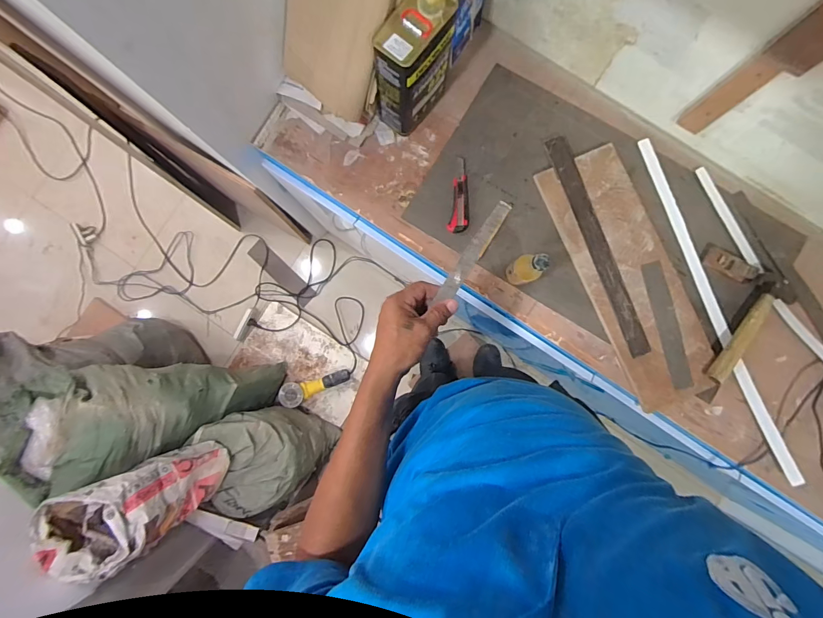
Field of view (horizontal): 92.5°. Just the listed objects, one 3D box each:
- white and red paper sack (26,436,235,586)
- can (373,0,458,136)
[{"bbox_3d":[-0.748,0.546,1.132,0.165,0.468,0.234,-30,85,35],"label":"white and red paper sack"},{"bbox_3d":[0.007,-0.510,0.841,0.087,0.259,0.173,38,89,4],"label":"can"}]

